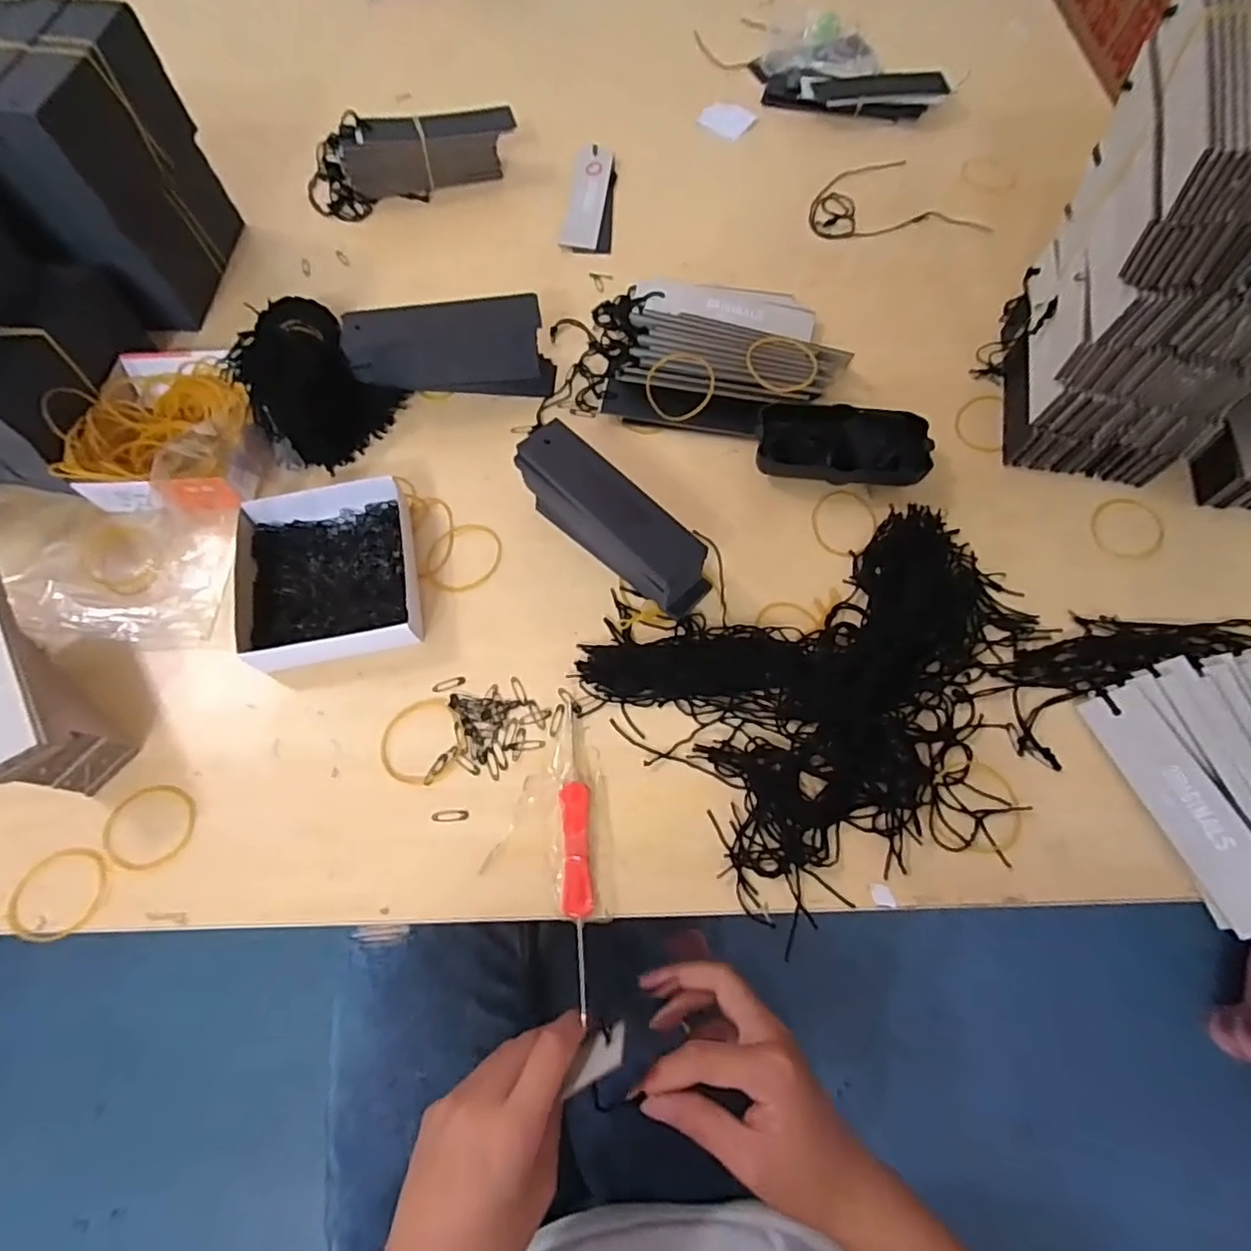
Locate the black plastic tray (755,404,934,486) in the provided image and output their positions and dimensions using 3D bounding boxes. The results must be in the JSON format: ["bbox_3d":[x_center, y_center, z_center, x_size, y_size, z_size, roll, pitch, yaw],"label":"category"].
[{"bbox_3d":[0.142,-0.118,0.416,0.109,0.028,0.044,7,66,3],"label":"black plastic tray"}]

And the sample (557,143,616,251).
[{"bbox_3d":[-0.030,-0.365,0.532,0.041,0.008,0.124,2,66,1],"label":"sample"}]

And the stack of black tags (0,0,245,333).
[{"bbox_3d":[-0.379,-0.304,0.429,0.129,0.149,0.138,4,66,2],"label":"stack of black tags"}]

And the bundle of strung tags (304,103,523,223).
[{"bbox_3d":[-0.179,-0.389,0.522,0.178,0.047,0.054,-11,67,-5],"label":"bundle of strung tags"}]

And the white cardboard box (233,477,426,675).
[{"bbox_3d":[-0.178,-0.032,0.379,0.099,0.027,0.110,-12,67,-5],"label":"white cardboard box"}]

